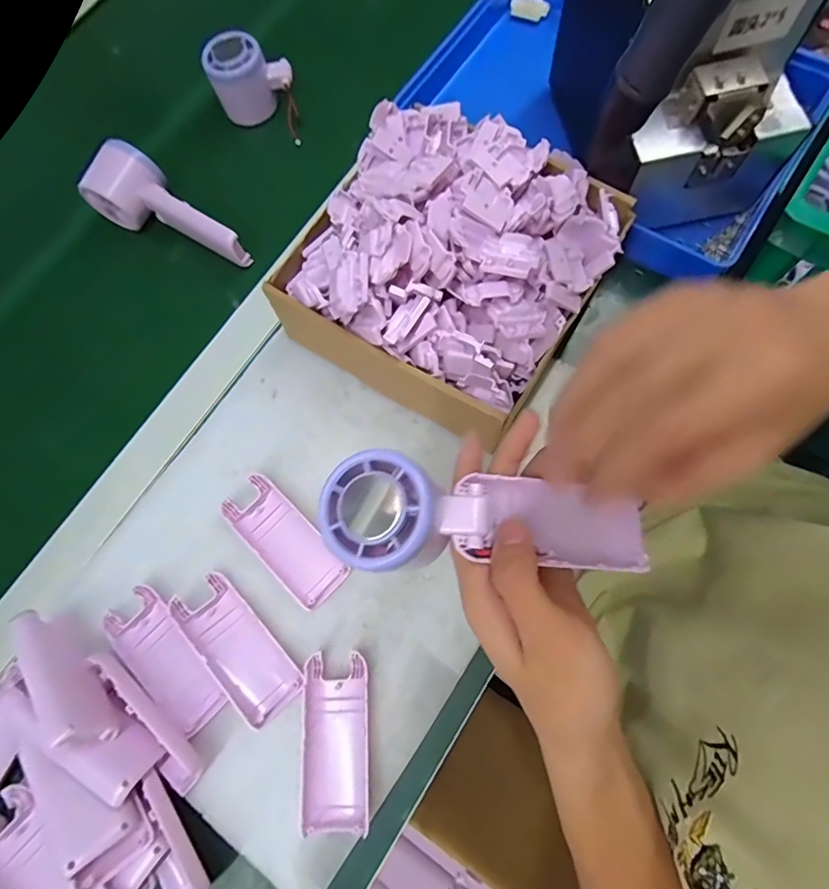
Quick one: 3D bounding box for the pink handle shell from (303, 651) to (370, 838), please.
[{"bbox_3d":[-0.051,0.193,0.322,0.042,0.019,0.100,-3,74,3],"label":"pink handle shell"}]

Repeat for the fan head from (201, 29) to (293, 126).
[{"bbox_3d":[-0.161,-0.361,0.478,0.076,0.051,0.054,-22,74,-2],"label":"fan head"}]

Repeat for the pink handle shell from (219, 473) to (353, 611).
[{"bbox_3d":[-0.095,0.070,0.360,0.103,0.011,0.042,43,81,14],"label":"pink handle shell"}]

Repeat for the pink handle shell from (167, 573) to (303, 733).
[{"bbox_3d":[-0.122,0.138,0.336,0.040,0.020,0.102,-43,76,-8],"label":"pink handle shell"}]

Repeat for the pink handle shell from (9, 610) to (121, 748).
[{"bbox_3d":[-0.229,0.149,0.316,0.023,0.036,0.100,-44,65,-8],"label":"pink handle shell"}]

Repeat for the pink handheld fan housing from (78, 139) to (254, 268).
[{"bbox_3d":[-0.220,-0.201,0.433,0.144,0.045,0.058,37,80,13],"label":"pink handheld fan housing"}]

